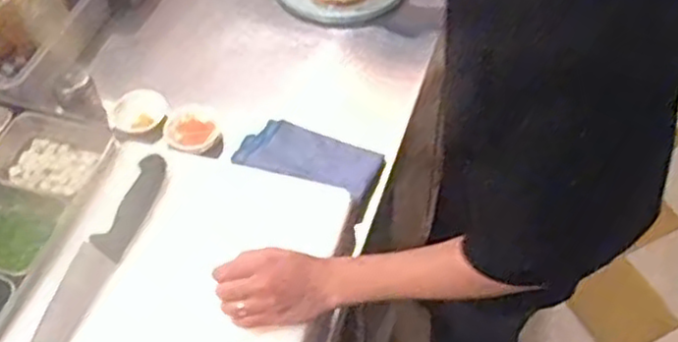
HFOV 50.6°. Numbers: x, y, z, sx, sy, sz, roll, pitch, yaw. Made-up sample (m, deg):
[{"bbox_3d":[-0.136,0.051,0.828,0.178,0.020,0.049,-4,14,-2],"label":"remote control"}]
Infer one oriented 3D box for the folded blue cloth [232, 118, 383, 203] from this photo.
[{"bbox_3d":[-0.040,-0.020,0.908,0.177,0.018,0.085,17,55,14],"label":"folded blue cloth"}]

